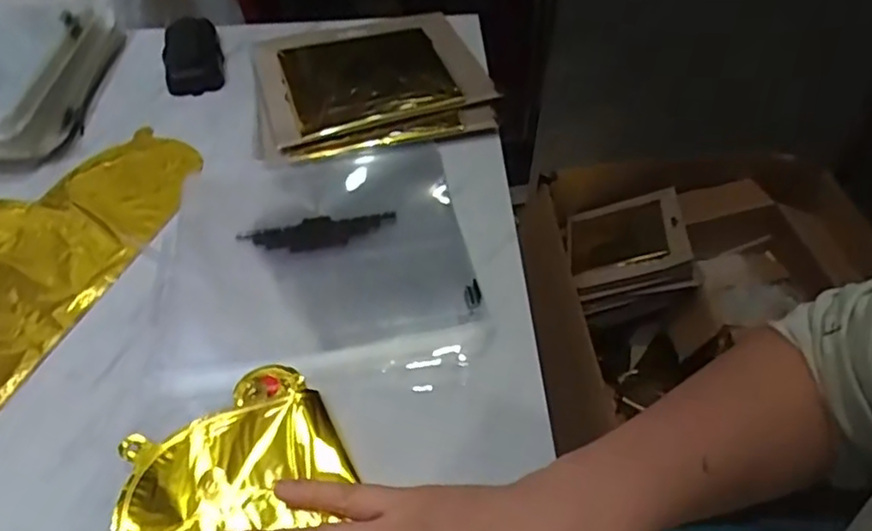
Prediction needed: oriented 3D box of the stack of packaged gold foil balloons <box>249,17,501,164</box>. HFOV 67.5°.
[{"bbox_3d":[-0.061,-0.163,0.581,0.200,0.026,0.191,-13,49,-8],"label":"stack of packaged gold foil balloons"}]

